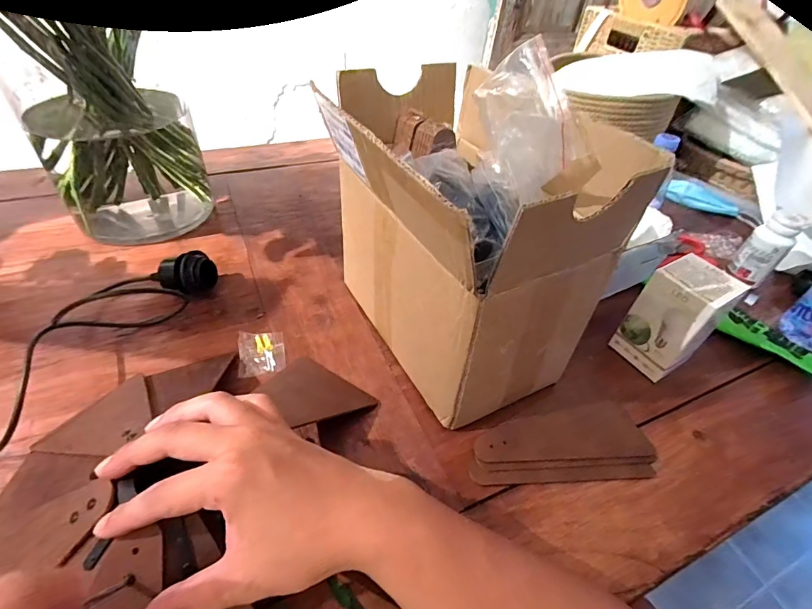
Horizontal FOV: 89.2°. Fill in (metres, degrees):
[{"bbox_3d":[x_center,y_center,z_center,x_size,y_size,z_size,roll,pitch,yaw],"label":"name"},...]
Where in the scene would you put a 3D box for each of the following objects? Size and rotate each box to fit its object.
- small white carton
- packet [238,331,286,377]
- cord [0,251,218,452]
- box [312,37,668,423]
[{"bbox_3d":[0.297,0.014,0.455,0.066,0.112,0.069,-23,51,-26],"label":"small white carton"},{"bbox_3d":[-0.159,0.054,0.456,0.047,0.011,0.056,-8,46,-13],"label":"packet"},{"bbox_3d":[-0.385,0.048,0.387,0.403,0.083,0.183,-19,49,-23],"label":"cord"},{"bbox_3d":[0.051,-0.068,0.410,0.186,0.270,0.259,-19,49,-23],"label":"box"}]

